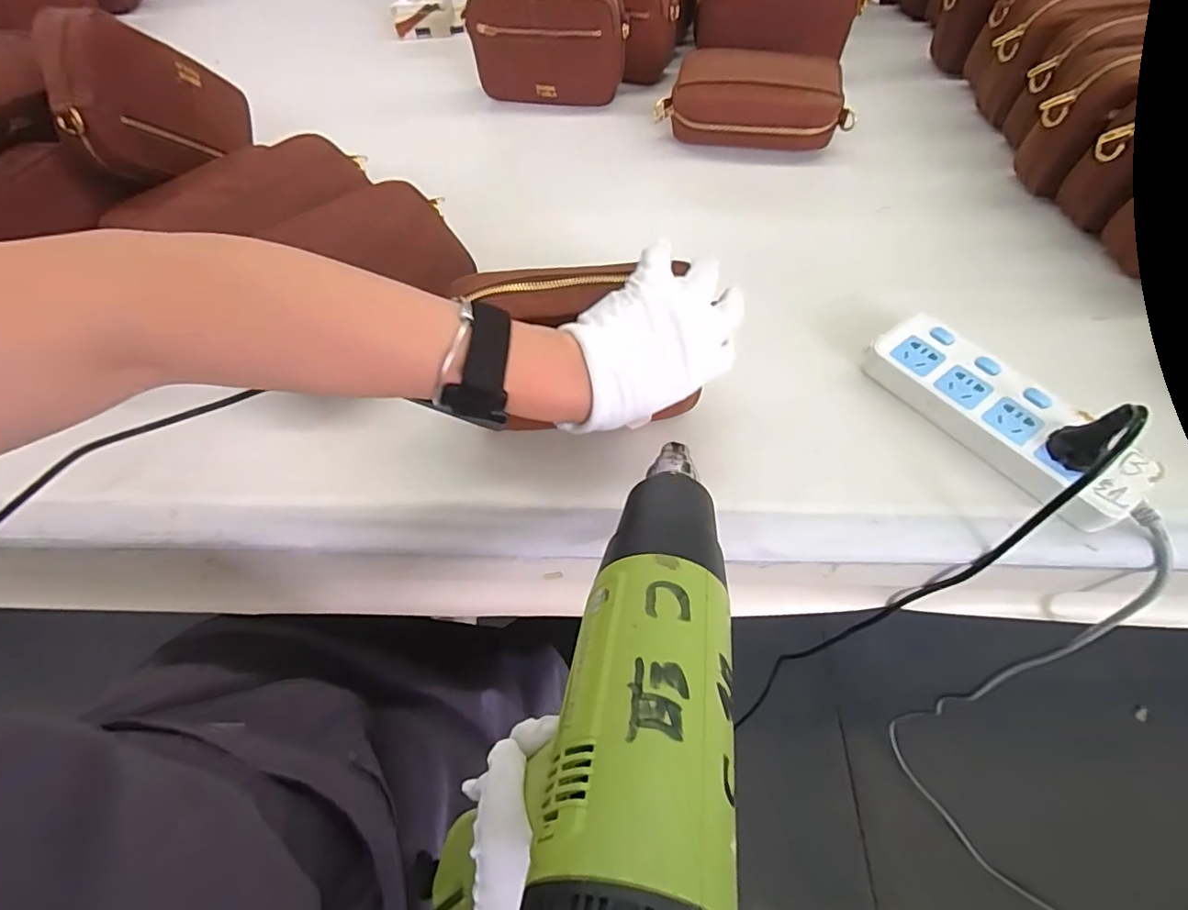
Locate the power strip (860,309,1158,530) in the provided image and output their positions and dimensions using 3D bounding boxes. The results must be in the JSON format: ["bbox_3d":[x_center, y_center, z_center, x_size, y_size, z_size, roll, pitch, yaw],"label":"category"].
[{"bbox_3d":[0.316,-0.033,0.430,0.079,0.035,0.210,-31,62,-15],"label":"power strip"}]

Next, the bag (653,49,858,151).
[{"bbox_3d":[0.190,-0.418,0.645,0.221,0.072,0.108,4,59,6],"label":"bag"}]

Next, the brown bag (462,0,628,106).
[{"bbox_3d":[-0.061,-0.527,0.698,0.200,0.134,0.055,4,59,5],"label":"brown bag"}]

